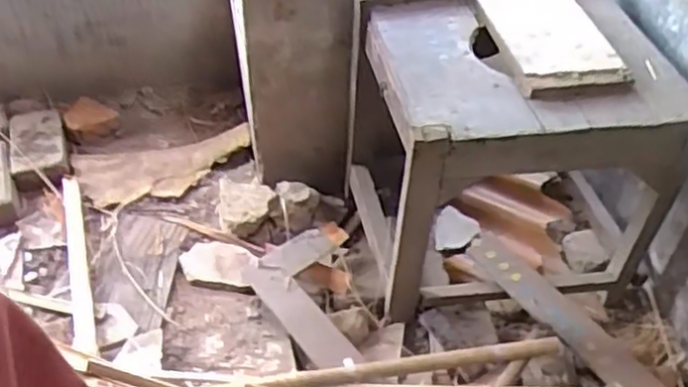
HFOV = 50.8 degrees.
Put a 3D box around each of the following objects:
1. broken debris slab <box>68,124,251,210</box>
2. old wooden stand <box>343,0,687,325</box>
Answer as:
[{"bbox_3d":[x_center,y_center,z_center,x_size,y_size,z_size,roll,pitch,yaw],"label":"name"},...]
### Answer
[{"bbox_3d":[-0.368,-0.061,1.491,0.356,0.052,0.157,-14,43,-9],"label":"broken debris slab"},{"bbox_3d":[0.259,-0.089,1.221,0.432,0.437,0.442,-8,43,-8],"label":"old wooden stand"}]

